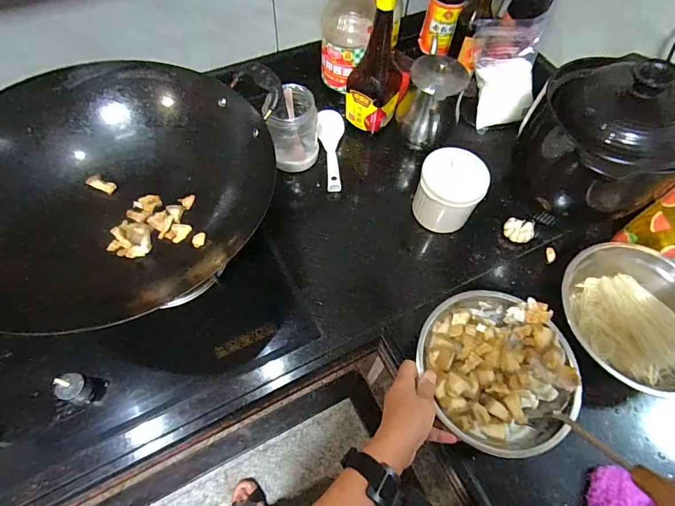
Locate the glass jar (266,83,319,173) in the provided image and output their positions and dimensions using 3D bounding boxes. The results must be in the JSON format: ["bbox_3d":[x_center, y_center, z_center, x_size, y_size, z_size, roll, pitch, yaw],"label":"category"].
[{"bbox_3d":[-0.082,-0.225,0.717,0.095,0.135,0.082,-3,63,-4],"label":"glass jar"}]

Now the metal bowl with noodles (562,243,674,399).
[{"bbox_3d":[0.455,0.093,0.591,0.233,0.074,0.176,41,68,17],"label":"metal bowl with noodles"}]

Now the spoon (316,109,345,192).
[{"bbox_3d":[-0.015,-0.203,0.757,0.052,0.025,0.183,4,62,-1],"label":"spoon"}]

